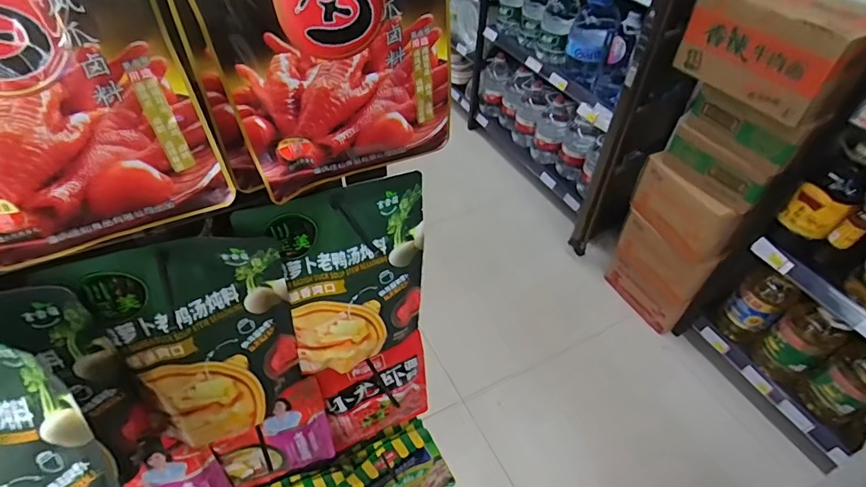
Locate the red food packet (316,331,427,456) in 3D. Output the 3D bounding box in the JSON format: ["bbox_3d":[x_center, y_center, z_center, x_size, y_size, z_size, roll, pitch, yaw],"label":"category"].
[{"bbox_3d":[-0.087,0.244,0.739,0.163,0.226,0.035,-20,52,-20],"label":"red food packet"}]

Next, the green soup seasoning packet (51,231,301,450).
[{"bbox_3d":[-0.213,0.101,0.465,0.150,0.256,0.035,-23,40,-24],"label":"green soup seasoning packet"}]

